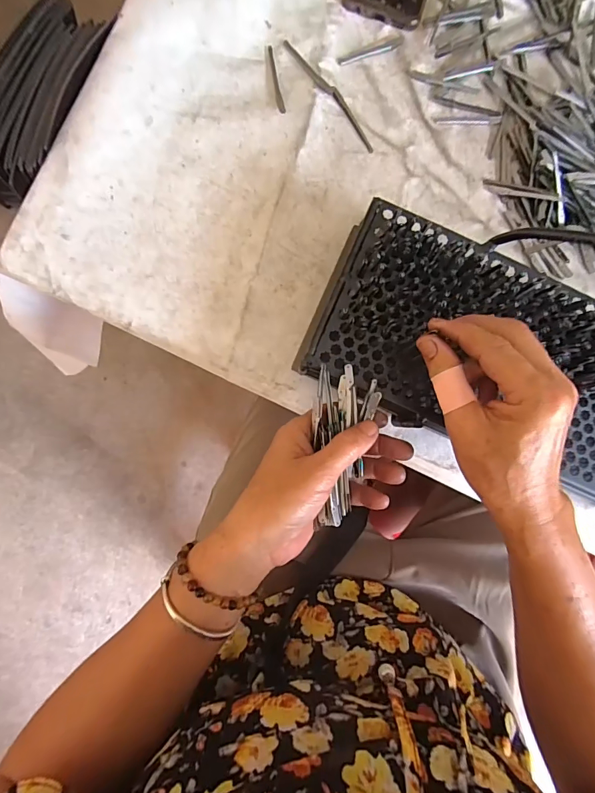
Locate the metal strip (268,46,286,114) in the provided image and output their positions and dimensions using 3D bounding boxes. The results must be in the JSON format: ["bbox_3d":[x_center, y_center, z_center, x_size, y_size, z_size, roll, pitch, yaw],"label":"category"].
[{"bbox_3d":[-0.020,-0.291,0.373,0.006,0.004,0.065,-11,87,-4],"label":"metal strip"}]

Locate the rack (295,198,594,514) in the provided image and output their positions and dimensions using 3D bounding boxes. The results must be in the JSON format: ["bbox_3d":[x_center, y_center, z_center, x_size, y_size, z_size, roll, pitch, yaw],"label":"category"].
[{"bbox_3d":[0.304,0.031,0.320,0.612,0.033,0.155,24,86,-3],"label":"rack"}]

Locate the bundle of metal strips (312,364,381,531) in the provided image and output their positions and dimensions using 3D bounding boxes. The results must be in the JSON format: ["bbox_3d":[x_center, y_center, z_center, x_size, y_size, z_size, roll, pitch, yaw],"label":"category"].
[{"bbox_3d":[0.034,0.035,0.294,0.045,0.014,0.112,3,84,-3],"label":"bundle of metal strips"}]

